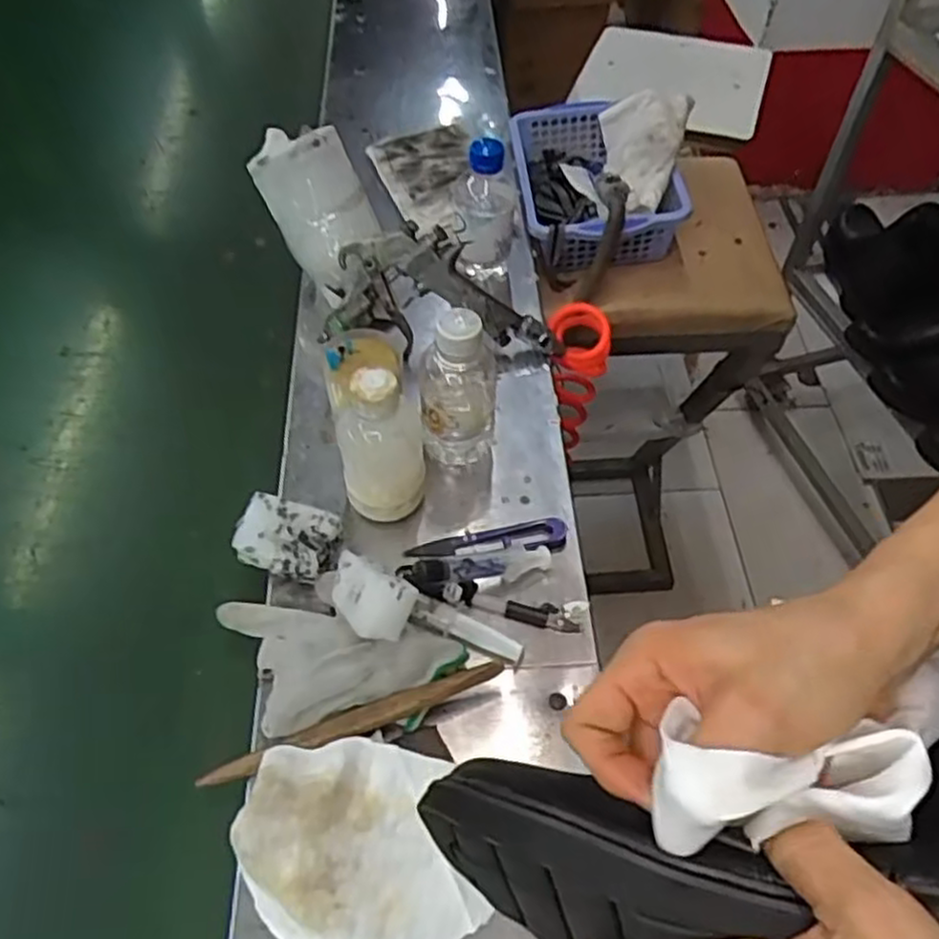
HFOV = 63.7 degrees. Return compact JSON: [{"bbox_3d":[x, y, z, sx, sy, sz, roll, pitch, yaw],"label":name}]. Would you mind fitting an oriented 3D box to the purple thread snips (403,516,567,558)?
[{"bbox_3d":[0.013,0.053,0.565,0.118,0.006,0.021,-9,55,-6],"label":"purple thread snips"}]

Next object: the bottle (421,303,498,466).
[{"bbox_3d":[-0.011,-0.060,0.562,0.062,0.124,0.053,0,55,1],"label":"bottle"}]

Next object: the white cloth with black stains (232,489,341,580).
[{"bbox_3d":[-0.129,0.048,0.536,0.067,0.024,0.050,9,55,7],"label":"white cloth with black stains"}]

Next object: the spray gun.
[{"bbox_3d":[-0.036,-0.132,0.675,0.182,0.130,0.049,37,23,-20],"label":"spray gun"}]

